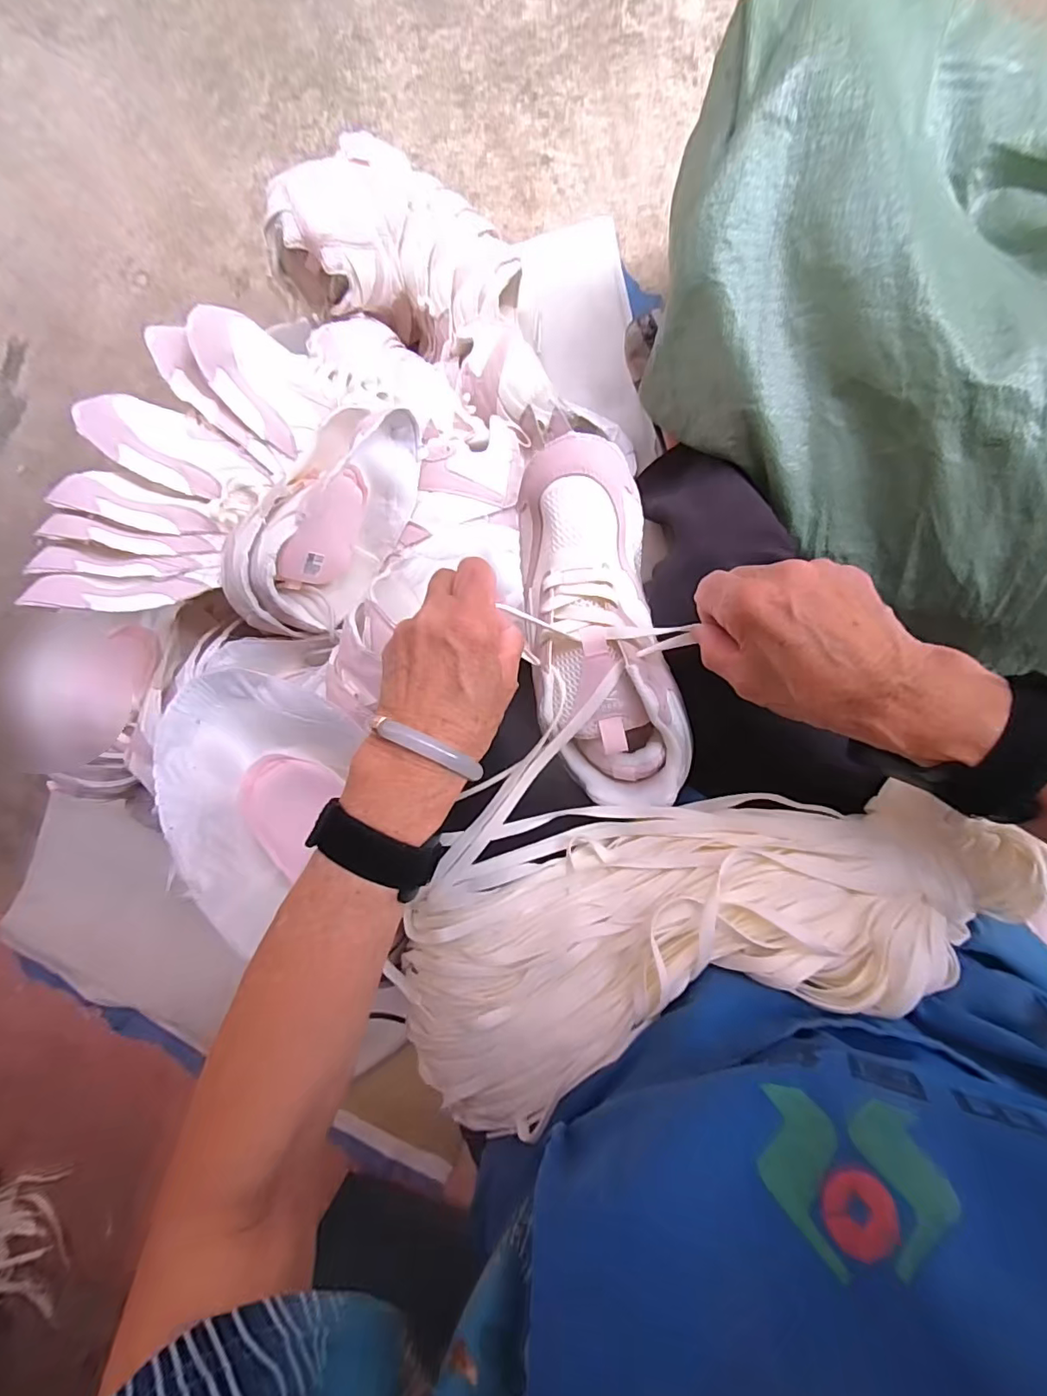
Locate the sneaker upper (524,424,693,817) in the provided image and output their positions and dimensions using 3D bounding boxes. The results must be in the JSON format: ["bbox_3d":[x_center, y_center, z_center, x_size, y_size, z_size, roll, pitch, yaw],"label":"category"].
[{"bbox_3d":[0.048,-0.047,0.355,0.091,0.056,0.240,-11,93,6],"label":"sneaker upper"}]

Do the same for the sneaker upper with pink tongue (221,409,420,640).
[{"bbox_3d":[-0.191,-0.172,0.524,0.086,0.141,0.244,34,94,8],"label":"sneaker upper with pink tongue"}]

